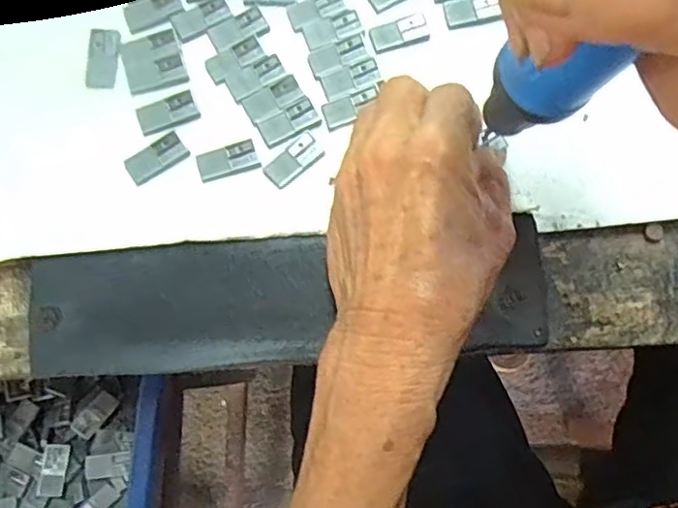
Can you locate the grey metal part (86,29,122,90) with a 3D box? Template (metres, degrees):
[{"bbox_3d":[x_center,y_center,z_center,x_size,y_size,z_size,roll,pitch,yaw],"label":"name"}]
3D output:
[{"bbox_3d":[-0.110,-0.091,0.274,0.014,0.004,0.029,3,79,-1],"label":"grey metal part"}]

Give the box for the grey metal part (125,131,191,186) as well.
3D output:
[{"bbox_3d":[-0.081,-0.043,0.264,0.027,0.004,0.014,-38,82,-8],"label":"grey metal part"}]

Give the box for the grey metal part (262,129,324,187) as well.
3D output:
[{"bbox_3d":[-0.020,-0.043,0.266,0.028,0.004,0.013,-43,82,-9],"label":"grey metal part"}]

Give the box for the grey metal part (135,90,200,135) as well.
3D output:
[{"bbox_3d":[-0.078,-0.065,0.270,0.027,0.004,0.014,-21,80,-5],"label":"grey metal part"}]

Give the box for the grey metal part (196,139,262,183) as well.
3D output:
[{"bbox_3d":[-0.050,-0.042,0.265,0.027,0.004,0.015,-20,80,-5],"label":"grey metal part"}]

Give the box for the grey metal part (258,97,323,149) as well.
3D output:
[{"bbox_3d":[-0.023,-0.060,0.269,0.027,0.004,0.015,-30,81,-7],"label":"grey metal part"}]

